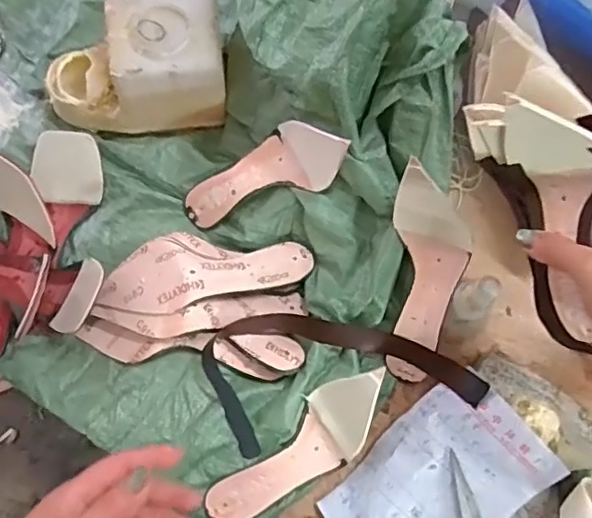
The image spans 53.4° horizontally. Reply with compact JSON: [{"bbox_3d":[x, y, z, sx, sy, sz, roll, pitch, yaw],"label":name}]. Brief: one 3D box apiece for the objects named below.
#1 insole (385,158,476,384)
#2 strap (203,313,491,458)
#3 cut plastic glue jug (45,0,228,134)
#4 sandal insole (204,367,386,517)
[{"bbox_3d":[0.134,0.014,0.586,0.072,0.058,0.233,-1,113,2],"label":"insole"},{"bbox_3d":[0.042,0.109,0.606,0.266,0.056,0.138,-12,74,-2],"label":"strap"},{"bbox_3d":[-0.185,-0.216,0.661,0.209,0.111,0.109,-5,74,0],"label":"cut plastic glue jug"},{"bbox_3d":[0.006,0.193,0.590,0.228,0.058,0.068,-43,76,8],"label":"sandal insole"}]

